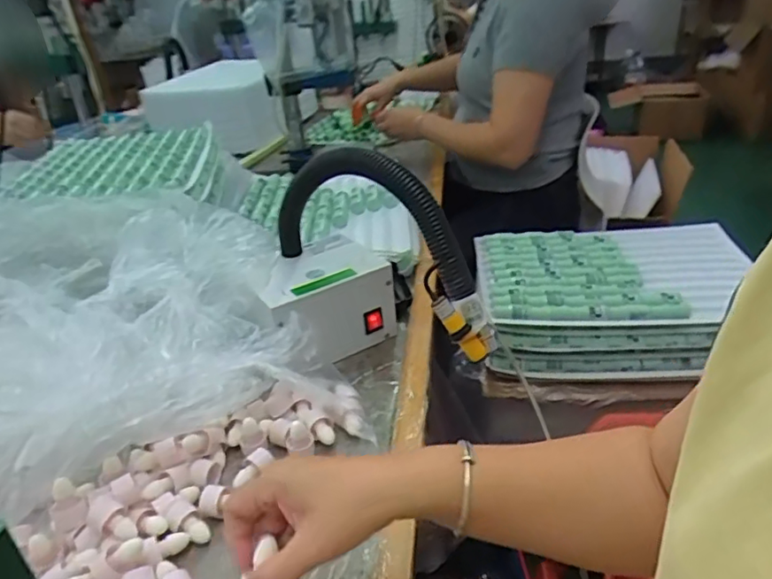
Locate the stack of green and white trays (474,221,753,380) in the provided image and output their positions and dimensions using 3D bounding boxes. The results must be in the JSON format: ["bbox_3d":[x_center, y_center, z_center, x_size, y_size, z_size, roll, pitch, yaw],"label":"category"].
[{"bbox_3d":[0.393,0.008,1.018,0.435,0.122,0.315,-2,30,7],"label":"stack of green and white trays"}]

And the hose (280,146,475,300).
[{"bbox_3d":[-0.021,-0.076,0.609,0.270,0.131,0.050,18,37,36],"label":"hose"}]

